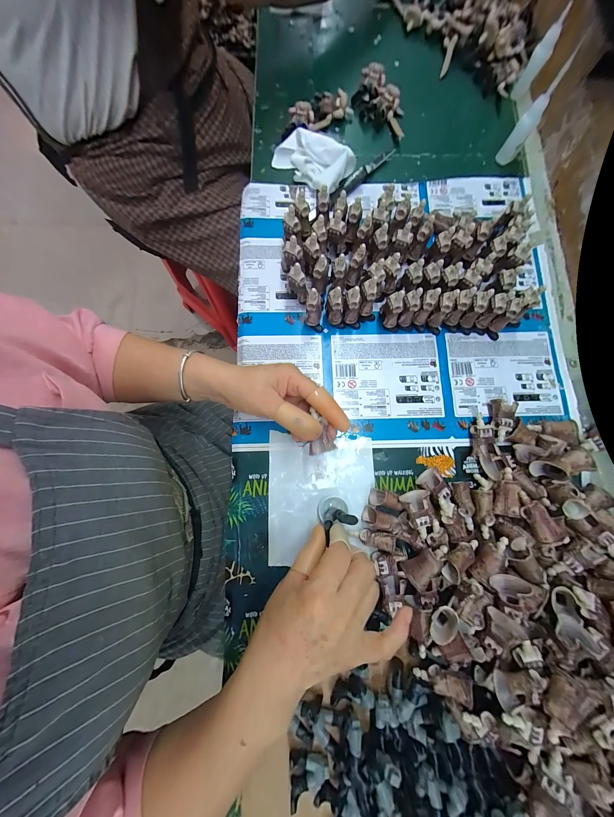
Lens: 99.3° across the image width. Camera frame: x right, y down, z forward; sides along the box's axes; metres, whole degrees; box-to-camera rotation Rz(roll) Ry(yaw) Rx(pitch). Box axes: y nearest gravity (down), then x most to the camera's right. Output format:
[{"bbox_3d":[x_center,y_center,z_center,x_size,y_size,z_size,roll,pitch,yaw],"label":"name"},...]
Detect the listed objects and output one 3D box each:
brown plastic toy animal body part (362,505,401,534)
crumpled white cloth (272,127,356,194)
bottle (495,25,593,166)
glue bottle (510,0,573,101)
[{"bbox_3d":[0.081,0.122,0.280,0.037,0.025,0.020,24,81,4],"label":"brown plastic toy animal body part"},{"bbox_3d":[0.007,-0.350,0.365,0.105,0.033,0.057,33,81,5],"label":"crumpled white cloth"},{"bbox_3d":[0.295,-0.384,0.337,0.023,0.114,0.027,37,82,6],"label":"bottle"},{"bbox_3d":[0.331,-0.500,0.373,0.023,0.085,0.023,27,81,4],"label":"glue bottle"}]

